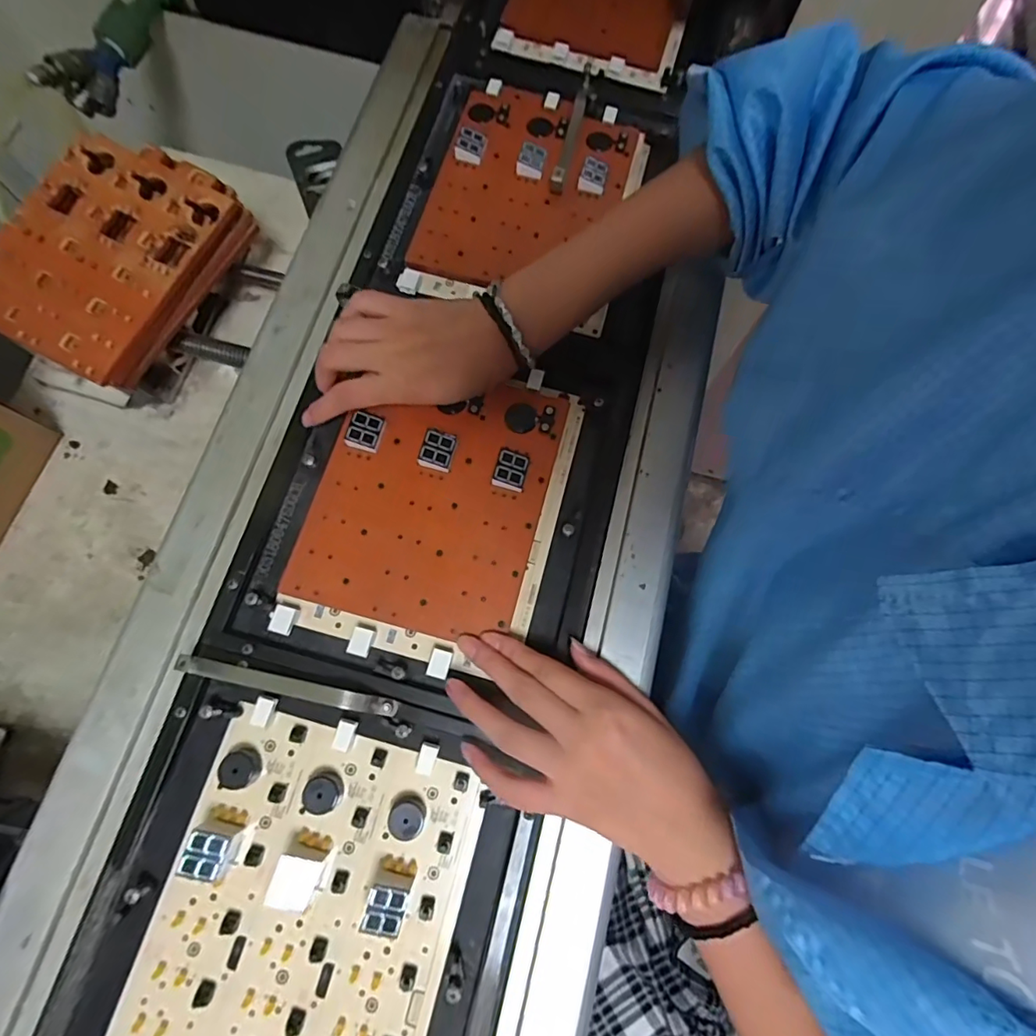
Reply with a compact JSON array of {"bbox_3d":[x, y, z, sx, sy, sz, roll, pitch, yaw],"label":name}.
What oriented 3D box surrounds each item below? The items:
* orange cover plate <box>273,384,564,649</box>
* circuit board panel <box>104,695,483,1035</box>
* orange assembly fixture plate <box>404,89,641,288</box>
[{"bbox_3d":[-0.059,-0.018,0.365,0.150,0.012,0.181,16,75,3],"label":"orange cover plate"},{"bbox_3d":[-0.123,0.234,0.295,0.161,0.022,0.215,15,75,3],"label":"circuit board panel"},{"bbox_3d":[0.006,-0.272,0.438,0.147,0.008,0.189,17,72,4],"label":"orange assembly fixture plate"}]

